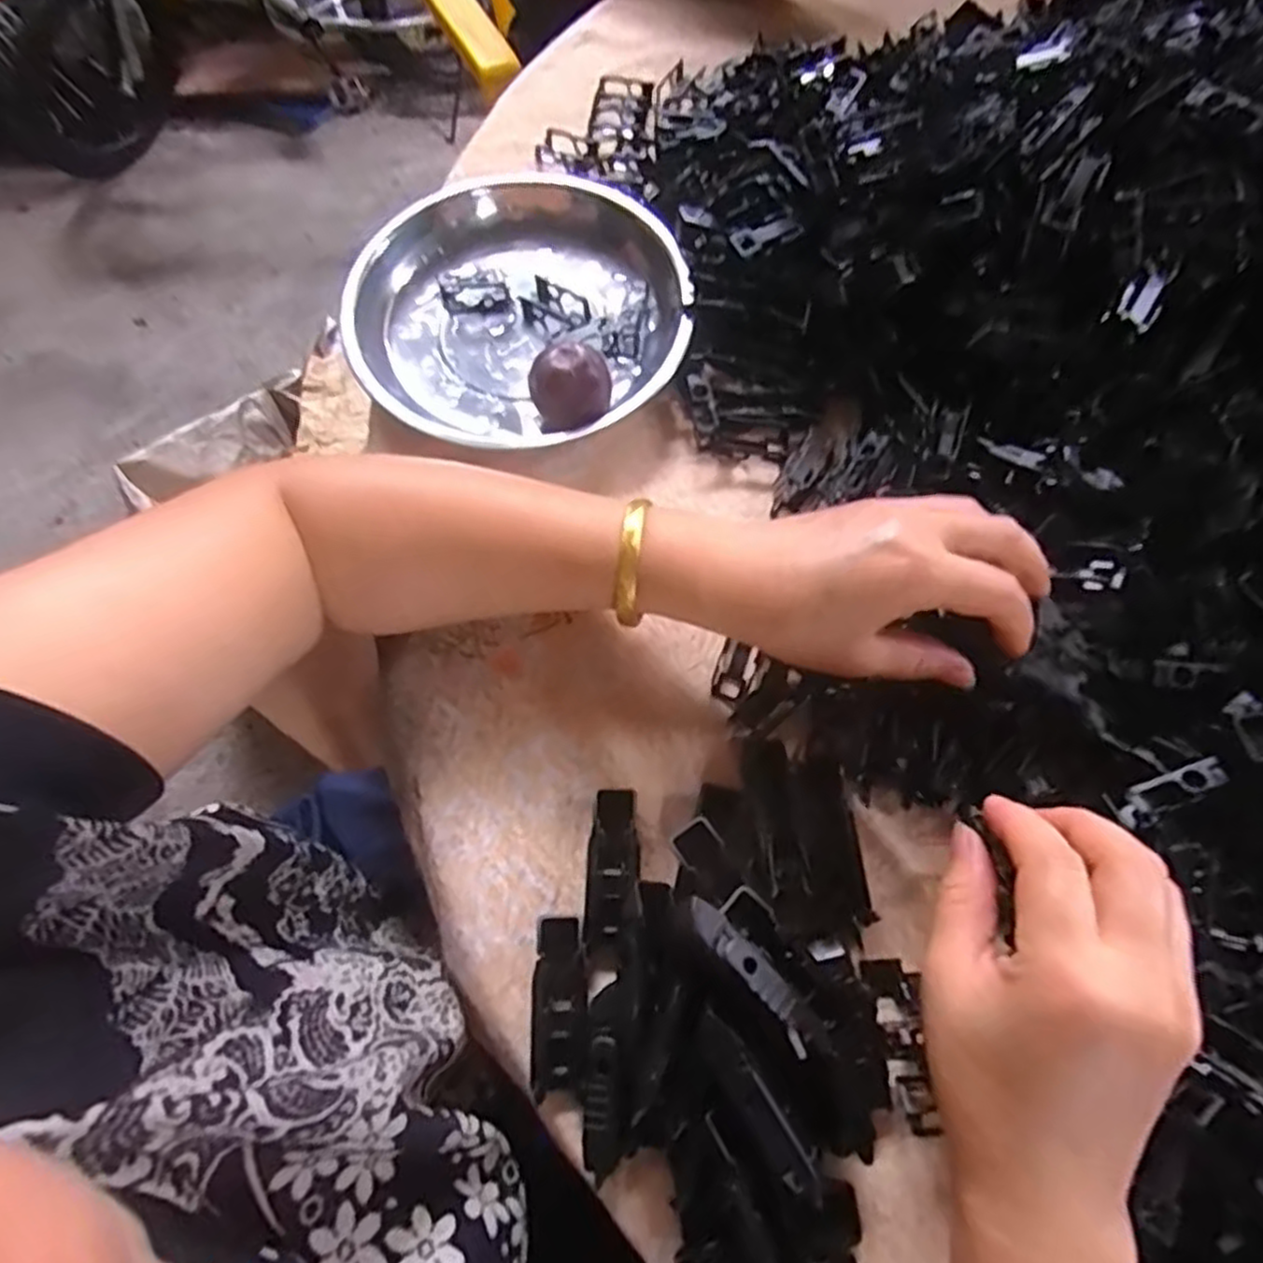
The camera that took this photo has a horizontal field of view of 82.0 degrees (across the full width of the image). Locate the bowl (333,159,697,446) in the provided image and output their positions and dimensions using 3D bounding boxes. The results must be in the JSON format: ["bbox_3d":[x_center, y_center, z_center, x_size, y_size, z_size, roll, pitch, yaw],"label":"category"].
[{"bbox_3d":[-0.065,-0.178,0.409,0.184,0.045,0.174,-1,69,2],"label":"bowl"}]

